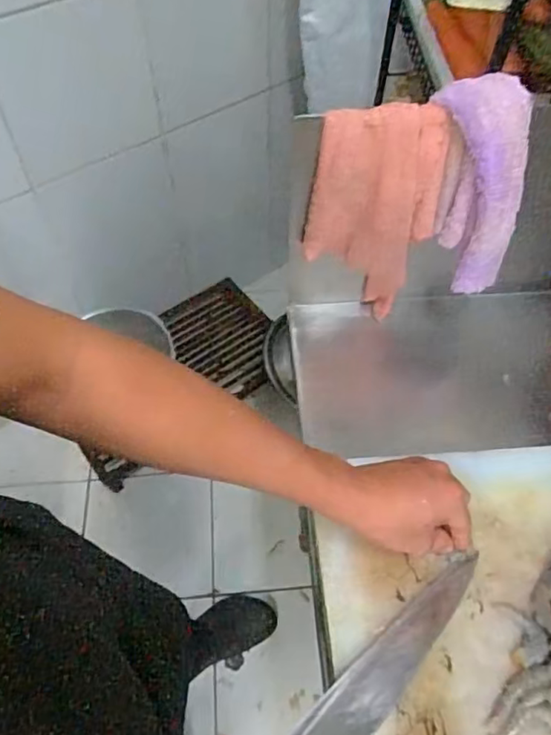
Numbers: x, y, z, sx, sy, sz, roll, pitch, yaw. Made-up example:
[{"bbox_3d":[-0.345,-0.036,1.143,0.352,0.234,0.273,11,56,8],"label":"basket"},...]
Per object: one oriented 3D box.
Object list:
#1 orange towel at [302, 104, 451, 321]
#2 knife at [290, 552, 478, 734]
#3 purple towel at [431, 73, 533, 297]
[{"bbox_3d":[0.099,-0.153,0.601,0.126,0.247,0.019,4,54,3],"label":"orange towel"},{"bbox_3d":[0.043,0.266,0.410,0.044,0.038,0.364,38,51,25],"label":"knife"},{"bbox_3d":[0.197,-0.173,0.556,0.069,0.186,0.083,-23,57,-16],"label":"purple towel"}]

